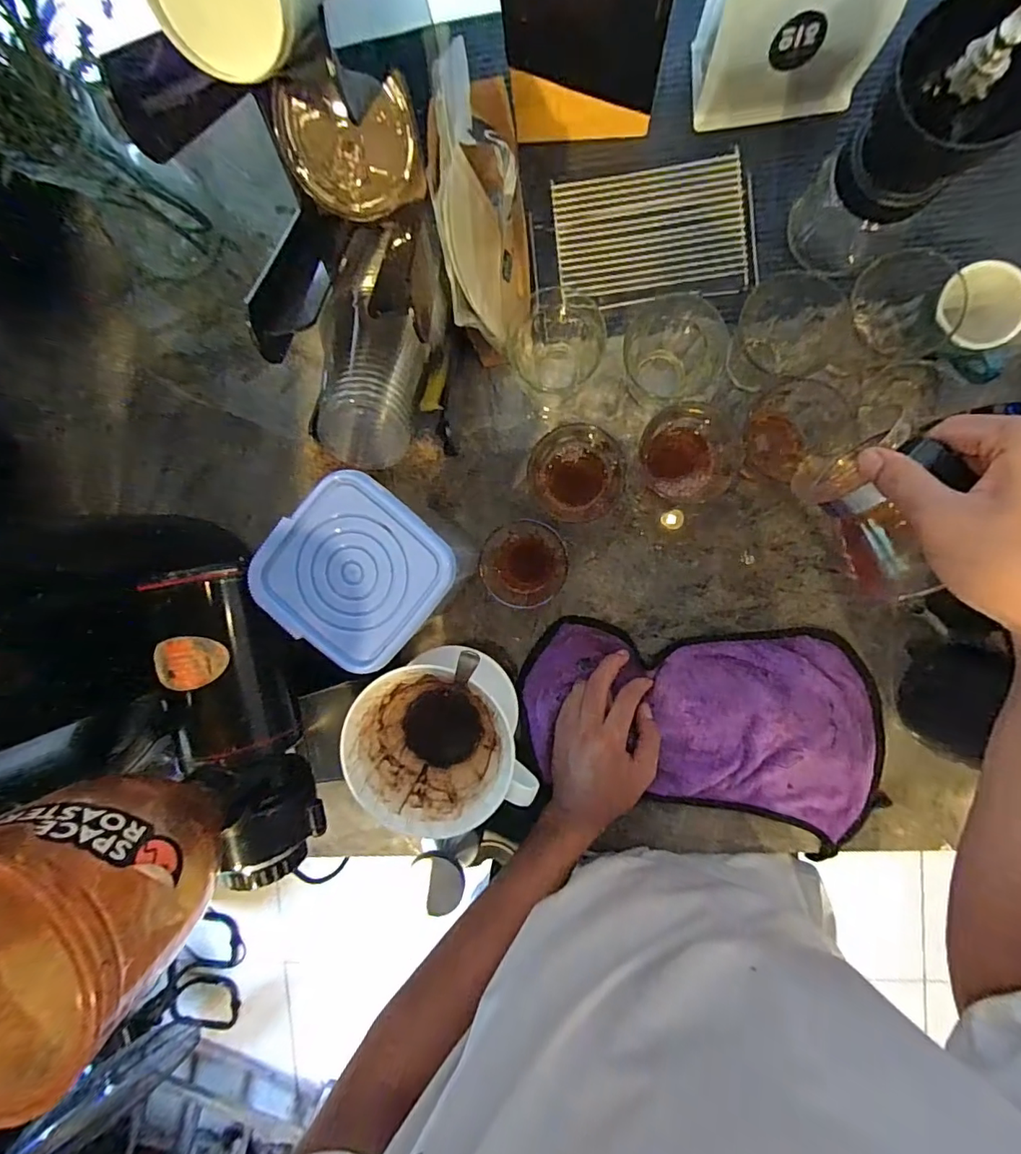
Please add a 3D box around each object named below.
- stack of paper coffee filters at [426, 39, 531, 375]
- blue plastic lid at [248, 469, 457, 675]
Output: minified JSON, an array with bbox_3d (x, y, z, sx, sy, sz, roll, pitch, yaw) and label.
[{"bbox_3d":[-0.018,-0.279,0.424,0.065,0.121,0.167,-5,94,7],"label":"stack of paper coffee filters"},{"bbox_3d":[-0.099,-0.002,0.325,0.103,0.016,0.105,40,98,2],"label":"blue plastic lid"}]

